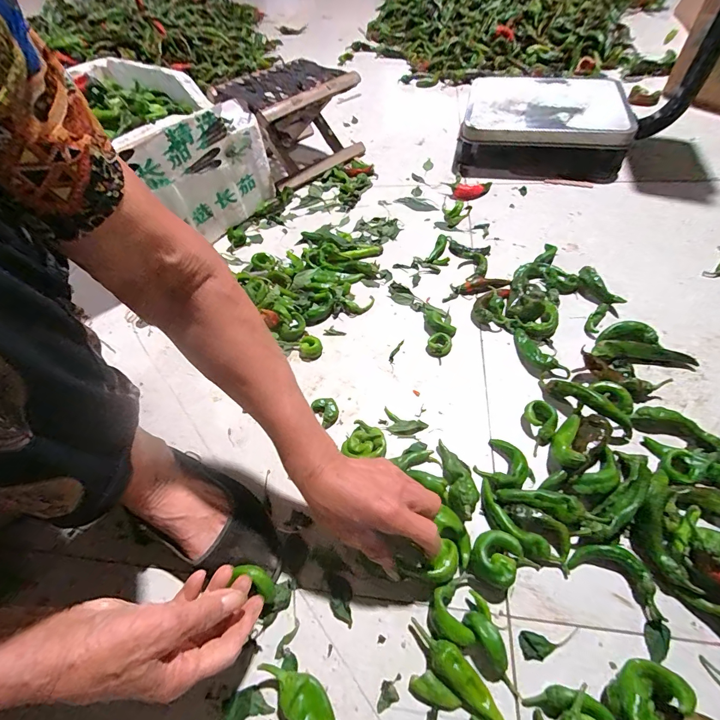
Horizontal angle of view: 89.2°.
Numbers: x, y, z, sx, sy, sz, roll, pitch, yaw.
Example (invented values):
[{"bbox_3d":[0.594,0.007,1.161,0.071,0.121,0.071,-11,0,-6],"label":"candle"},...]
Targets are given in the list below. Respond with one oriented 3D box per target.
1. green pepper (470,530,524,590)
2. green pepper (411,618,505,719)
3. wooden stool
[{"bbox_3d":[0.137,0.200,0.371,0.043,0.034,0.049,26,62,21],"label":"green pepper"},{"bbox_3d":[0.087,0.281,0.325,0.027,0.023,0.101,-38,61,-19],"label":"green pepper"},{"bbox_3d":[-0.162,-0.569,0.873,0.257,0.160,0.248,-37,60,-19],"label":"wooden stool"}]

